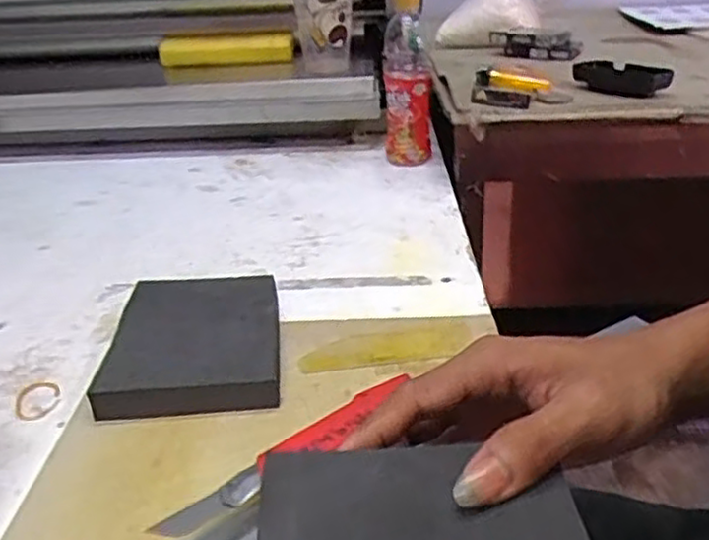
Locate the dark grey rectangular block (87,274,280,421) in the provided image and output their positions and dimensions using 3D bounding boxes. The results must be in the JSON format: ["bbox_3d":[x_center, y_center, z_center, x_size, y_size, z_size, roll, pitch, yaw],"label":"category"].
[{"bbox_3d":[-0.111,0.048,0.521,0.116,0.028,0.160,-5,26,-1],"label":"dark grey rectangular block"}]

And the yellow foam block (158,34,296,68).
[{"bbox_3d":[-0.196,-0.333,1.095,0.235,0.036,0.049,5,27,18],"label":"yellow foam block"}]

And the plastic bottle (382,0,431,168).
[{"bbox_3d":[0.063,-0.226,0.872,0.053,0.194,0.058,-1,26,6],"label":"plastic bottle"}]

